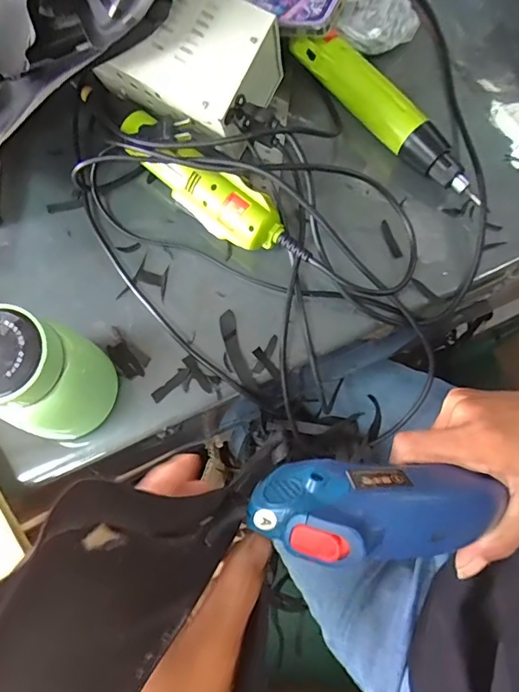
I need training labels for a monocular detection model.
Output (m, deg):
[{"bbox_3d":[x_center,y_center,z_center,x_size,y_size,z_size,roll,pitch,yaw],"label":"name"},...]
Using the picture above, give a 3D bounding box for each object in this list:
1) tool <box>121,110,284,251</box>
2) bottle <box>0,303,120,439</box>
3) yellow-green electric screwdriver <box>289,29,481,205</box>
[{"bbox_3d":[-0.055,-0.142,0.425,0.170,0.058,0.047,40,77,10],"label":"tool"},{"bbox_3d":[-0.154,0.022,0.351,0.072,0.116,0.076,0,74,-1],"label":"bottle"},{"bbox_3d":[0.117,-0.215,0.452,0.030,0.046,0.215,-40,78,-11],"label":"yellow-green electric screwdriver"}]

